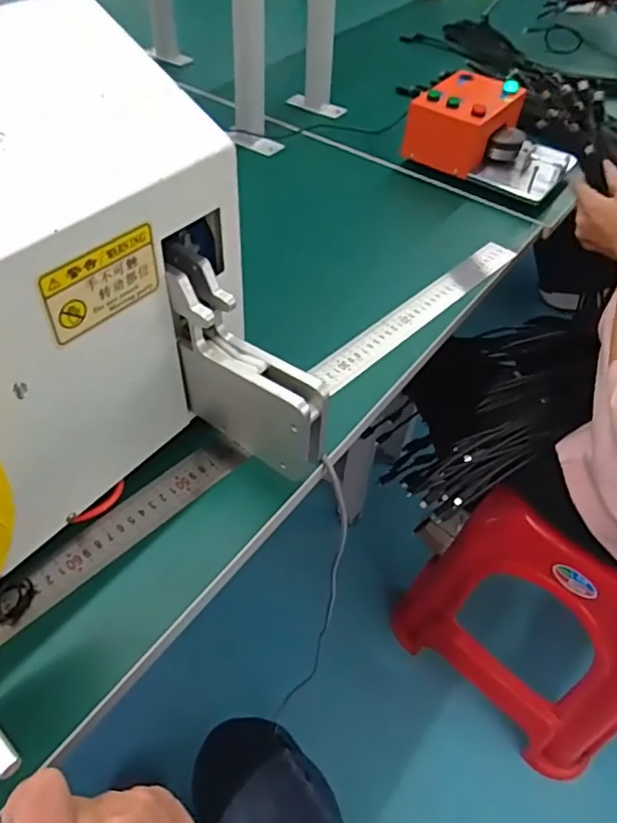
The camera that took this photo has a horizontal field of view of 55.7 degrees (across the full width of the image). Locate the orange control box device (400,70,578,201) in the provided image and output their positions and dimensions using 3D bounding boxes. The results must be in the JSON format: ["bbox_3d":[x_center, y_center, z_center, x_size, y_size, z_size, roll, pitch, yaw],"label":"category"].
[{"bbox_3d":[0.260,-0.386,0.817,0.212,0.089,0.140,29,53,20],"label":"orange control box device"}]

